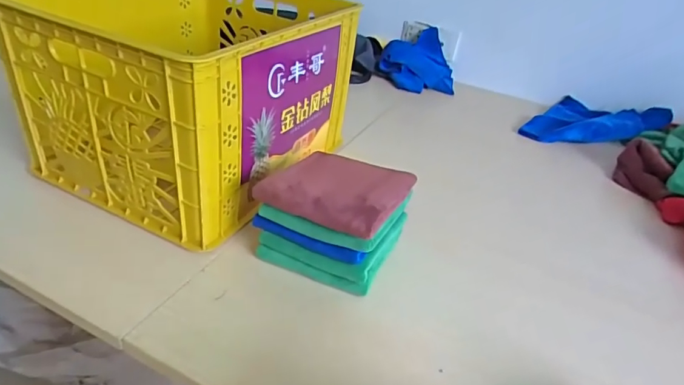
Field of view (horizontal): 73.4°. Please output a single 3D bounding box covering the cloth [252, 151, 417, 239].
[{"bbox_3d":[-0.004,-0.013,0.628,0.169,0.029,0.168,20,35,19],"label":"cloth"}]

